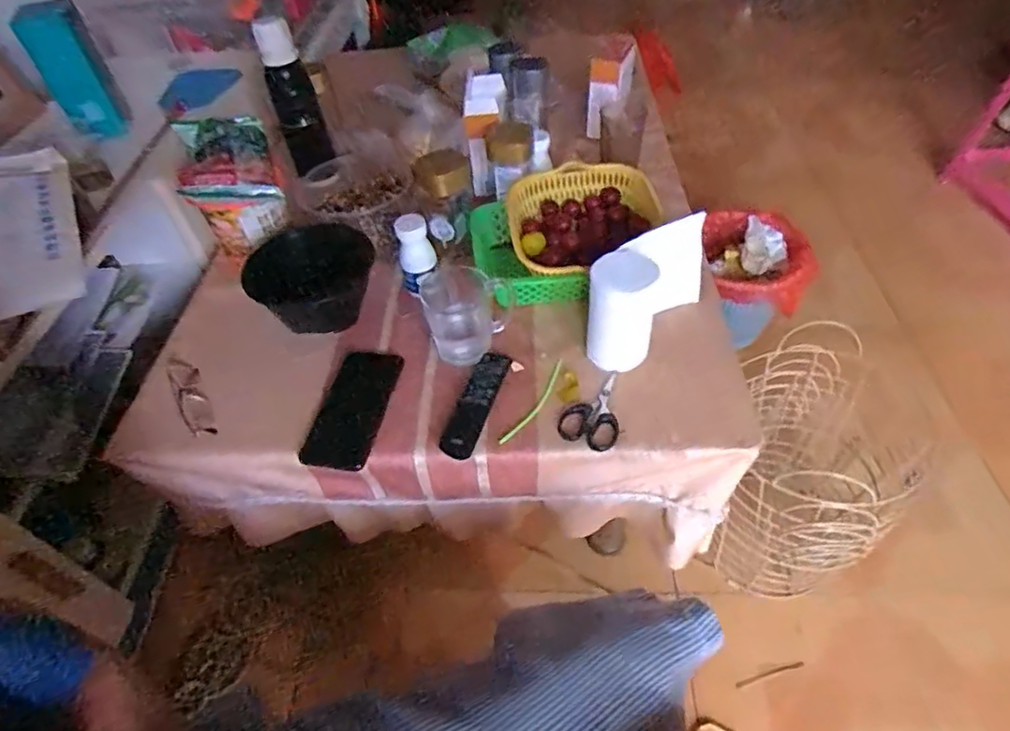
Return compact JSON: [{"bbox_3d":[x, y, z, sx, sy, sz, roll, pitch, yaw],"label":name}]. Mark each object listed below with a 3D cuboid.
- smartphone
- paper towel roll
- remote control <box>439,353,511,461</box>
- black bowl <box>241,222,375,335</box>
[{"bbox_3d":[-0.176,0.047,0.684,0.080,0.010,0.164,6,52,8],"label":"smartphone"},{"bbox_3d":[0.171,-0.095,0.704,0.077,0.138,0.164,30,59,25],"label":"paper towel roll"},{"bbox_3d":[-0.033,0.040,0.664,0.041,0.014,0.144,13,53,14],"label":"remote control"},{"bbox_3d":[-0.255,-0.117,0.765,0.140,0.072,0.133,-2,51,2],"label":"black bowl"}]

